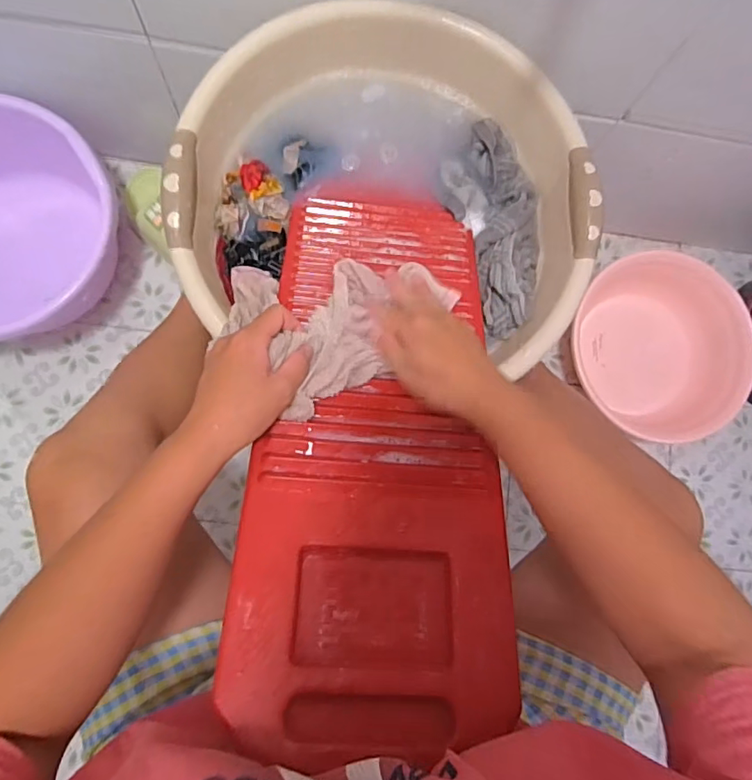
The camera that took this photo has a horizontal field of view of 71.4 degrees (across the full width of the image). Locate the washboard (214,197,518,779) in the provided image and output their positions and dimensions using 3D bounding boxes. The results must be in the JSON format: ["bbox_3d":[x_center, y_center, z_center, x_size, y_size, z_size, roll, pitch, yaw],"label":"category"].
[{"bbox_3d":[0.003,0.004,0.446,0.191,0.022,0.509,5,59,-6],"label":"washboard"}]

